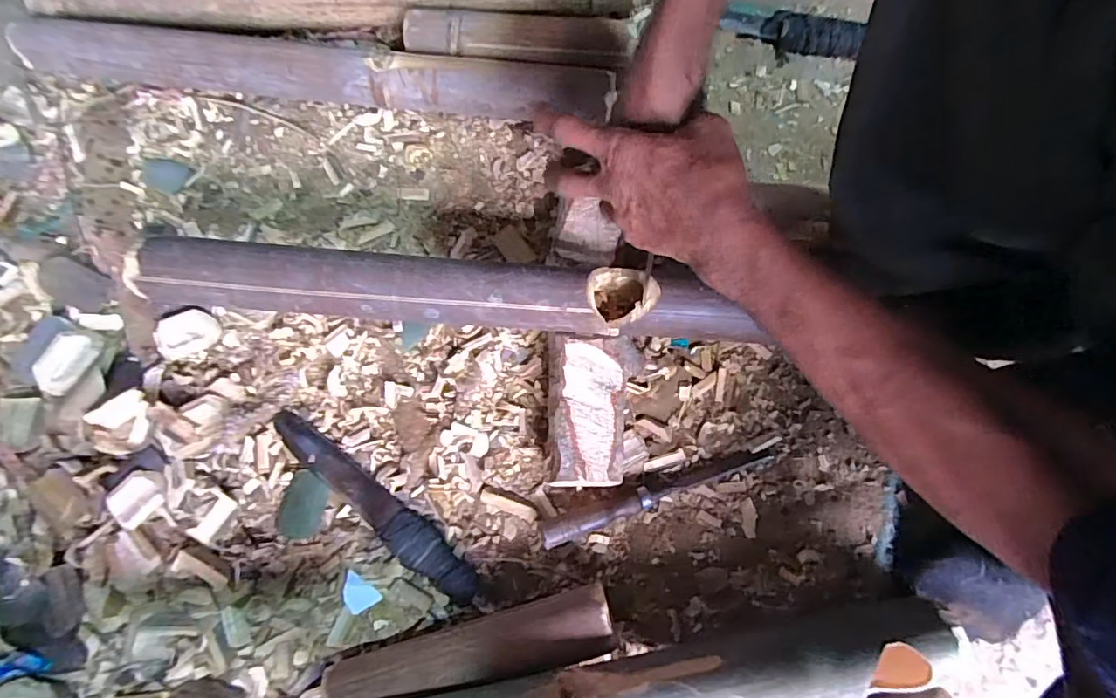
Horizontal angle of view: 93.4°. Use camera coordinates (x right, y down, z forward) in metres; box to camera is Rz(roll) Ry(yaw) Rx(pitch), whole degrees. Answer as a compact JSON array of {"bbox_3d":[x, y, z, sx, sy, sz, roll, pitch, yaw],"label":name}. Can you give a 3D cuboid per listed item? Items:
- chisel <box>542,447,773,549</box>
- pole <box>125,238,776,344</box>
[{"bbox_3d":[0.099,0.139,0.511,0.237,0.022,0.024,-20,79,-5],"label":"chisel"},{"bbox_3d":[-0.108,-0.054,0.477,0.508,0.059,0.062,3,76,0],"label":"pole"}]

